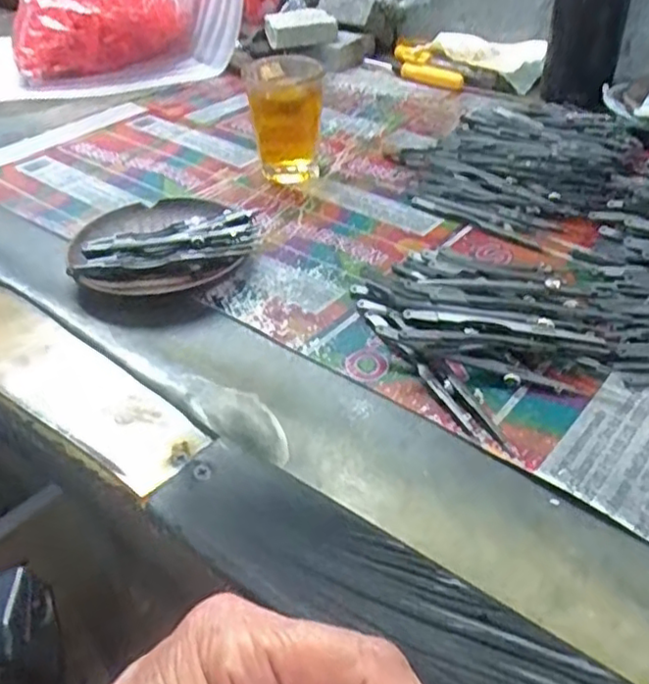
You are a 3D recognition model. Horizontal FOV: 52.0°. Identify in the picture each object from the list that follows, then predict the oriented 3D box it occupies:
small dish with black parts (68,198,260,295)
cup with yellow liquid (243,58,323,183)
[{"bbox_3d":[-0.103,-0.065,0.432,0.112,0.022,0.094,-13,41,-12],"label":"small dish with black parts"},{"bbox_3d":[-0.030,-0.174,0.520,0.055,0.081,0.052,-2,40,1],"label":"cup with yellow liquid"}]

